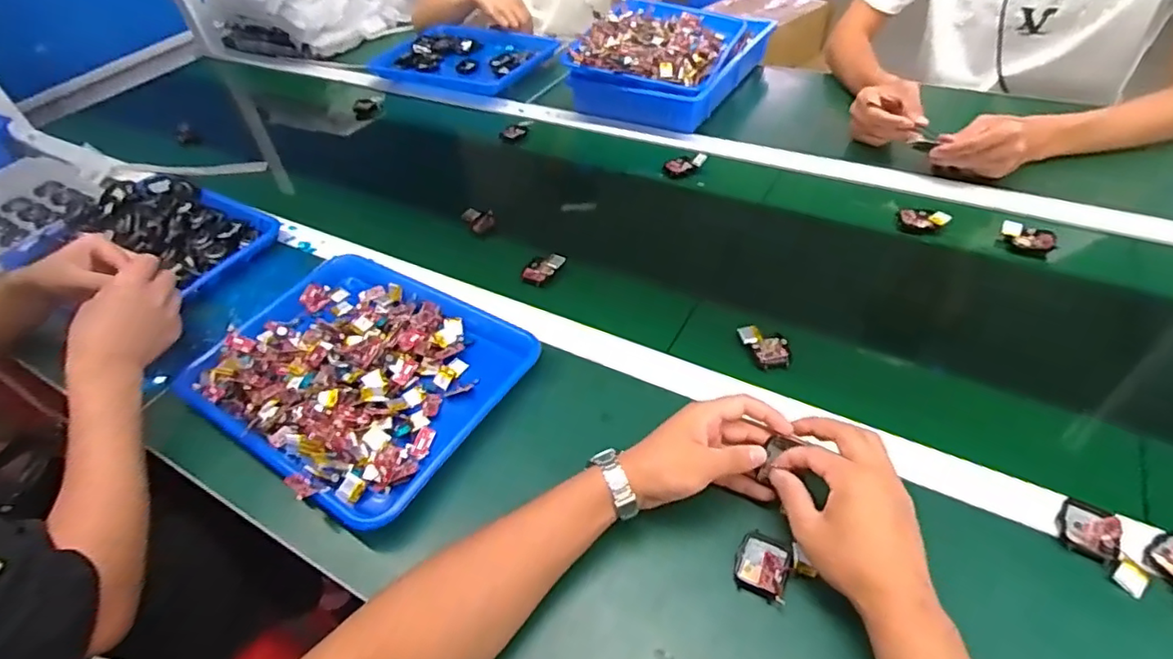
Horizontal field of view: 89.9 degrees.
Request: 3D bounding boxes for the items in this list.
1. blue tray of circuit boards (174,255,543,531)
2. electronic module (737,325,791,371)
[{"bbox_3d":[-0.242,0.039,0.632,0.337,0.037,0.264,25,54,28],"label":"blue tray of circuit boards"},{"bbox_3d":[0.184,0.018,0.608,0.047,0.017,0.048,-3,46,4],"label":"electronic module"}]

